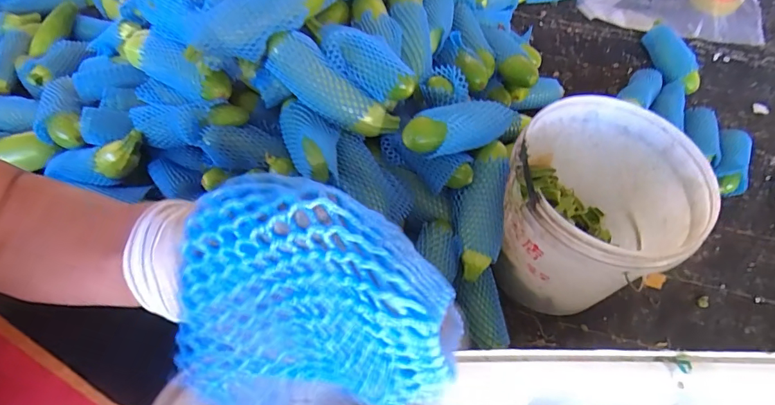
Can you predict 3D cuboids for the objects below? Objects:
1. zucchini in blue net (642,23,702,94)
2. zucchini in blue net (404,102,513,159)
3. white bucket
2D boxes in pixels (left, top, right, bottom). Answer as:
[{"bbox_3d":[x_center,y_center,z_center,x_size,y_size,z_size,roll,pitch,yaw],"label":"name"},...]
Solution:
[{"bbox_3d":[0.683,-0.357,1.033,0.094,0.057,0.218,5,56,2],"label":"zucchini in blue net"},{"bbox_3d":[0.106,-0.114,0.619,0.179,0.058,0.073,-18,58,-29],"label":"zucchini in blue net"},{"bbox_3d":[0.295,0.015,0.640,0.250,0.211,0.254,24,59,14],"label":"white bucket"}]

